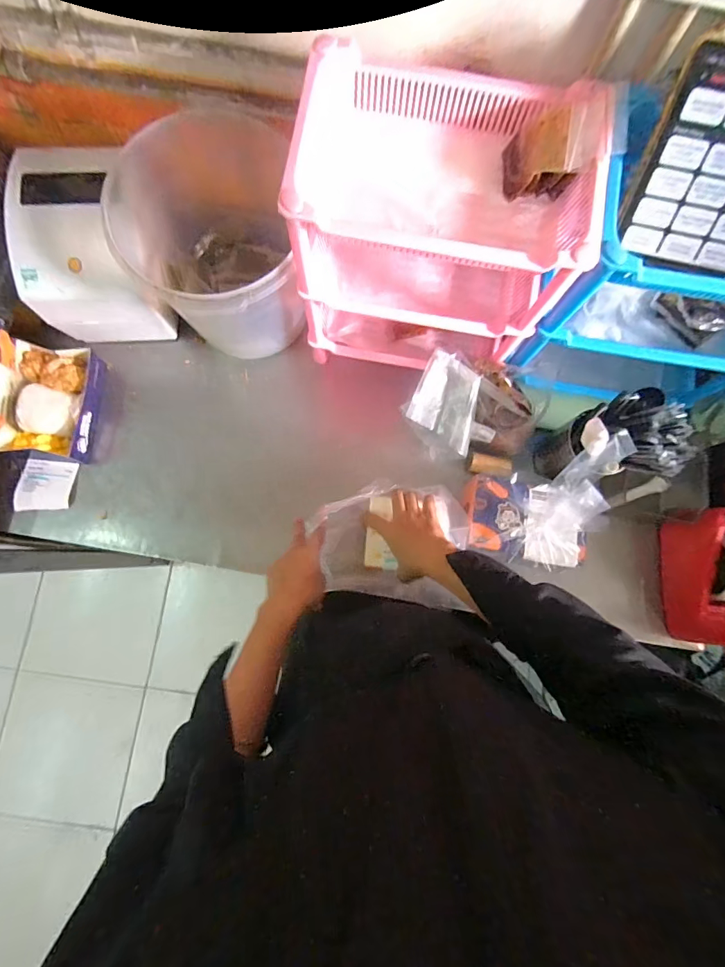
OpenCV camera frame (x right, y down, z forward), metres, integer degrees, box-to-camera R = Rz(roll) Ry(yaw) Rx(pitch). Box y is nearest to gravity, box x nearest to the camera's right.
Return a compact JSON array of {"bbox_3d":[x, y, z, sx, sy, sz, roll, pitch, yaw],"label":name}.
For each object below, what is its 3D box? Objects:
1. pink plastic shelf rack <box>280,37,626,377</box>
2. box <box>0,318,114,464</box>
[{"bbox_3d":[0.083,-0.309,0.567,0.302,0.338,0.210,11,80,-1],"label":"pink plastic shelf rack"},{"bbox_3d":[-0.484,-0.135,0.624,0.116,0.164,0.176,5,80,-2],"label":"box"}]

